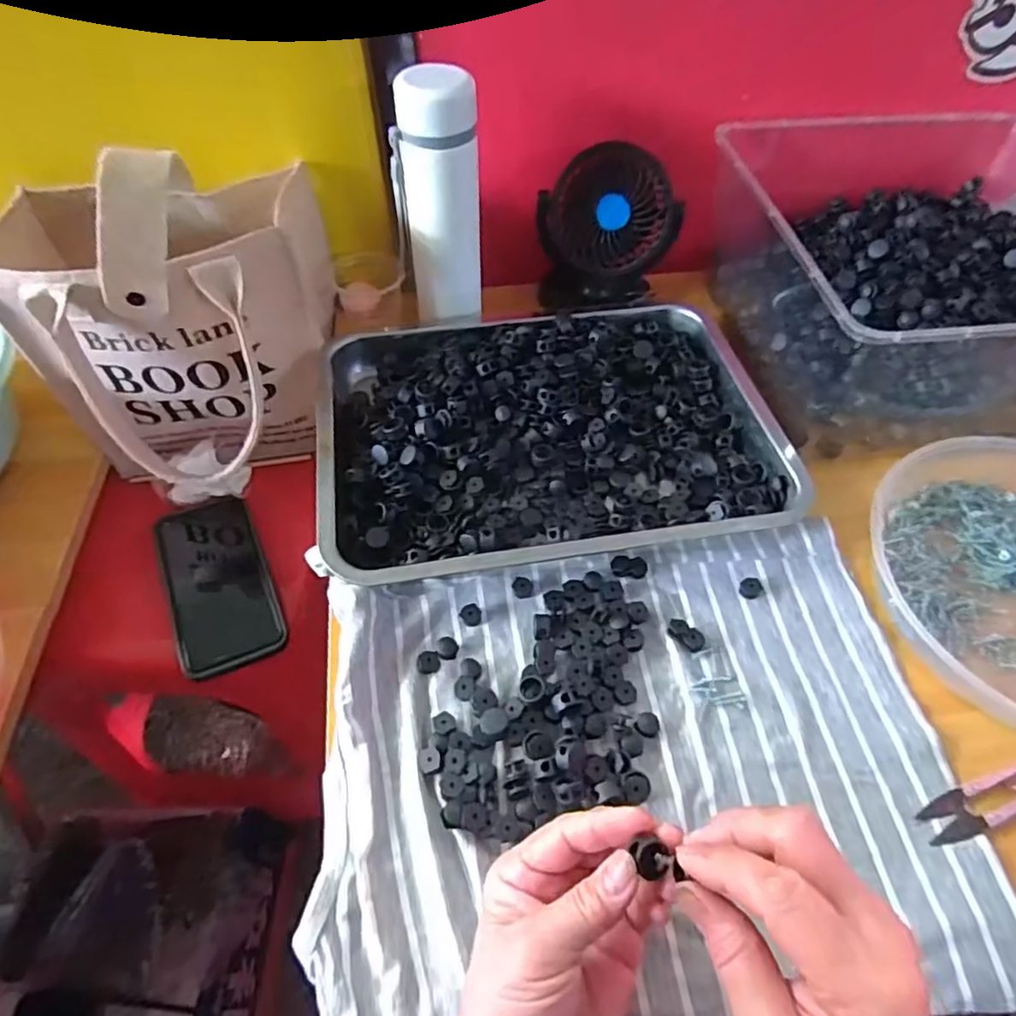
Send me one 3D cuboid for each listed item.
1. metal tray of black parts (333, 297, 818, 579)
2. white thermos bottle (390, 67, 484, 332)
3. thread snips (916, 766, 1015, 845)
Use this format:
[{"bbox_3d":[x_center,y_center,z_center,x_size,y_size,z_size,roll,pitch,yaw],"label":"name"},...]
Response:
[{"bbox_3d":[0.029,-0.071,0.493,0.335,0.031,0.244,-8,58,-5],"label":"metal tray of black parts"},{"bbox_3d":[-0.057,-0.241,0.514,0.068,0.184,0.050,-5,57,-4],"label":"white thermos bottle"},{"bbox_3d":[0.282,0.165,0.361,0.099,0.010,0.022,-17,59,-11],"label":"thread snips"}]

